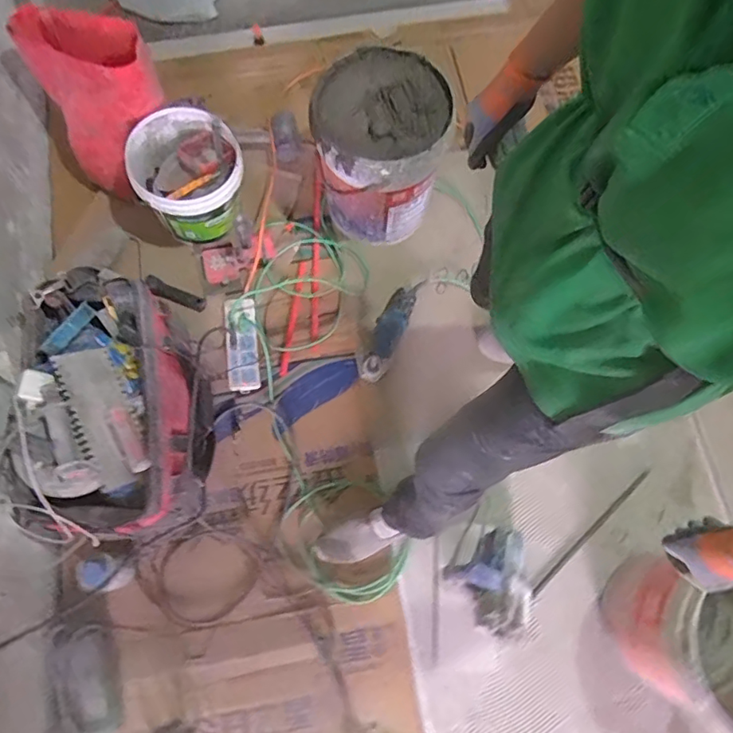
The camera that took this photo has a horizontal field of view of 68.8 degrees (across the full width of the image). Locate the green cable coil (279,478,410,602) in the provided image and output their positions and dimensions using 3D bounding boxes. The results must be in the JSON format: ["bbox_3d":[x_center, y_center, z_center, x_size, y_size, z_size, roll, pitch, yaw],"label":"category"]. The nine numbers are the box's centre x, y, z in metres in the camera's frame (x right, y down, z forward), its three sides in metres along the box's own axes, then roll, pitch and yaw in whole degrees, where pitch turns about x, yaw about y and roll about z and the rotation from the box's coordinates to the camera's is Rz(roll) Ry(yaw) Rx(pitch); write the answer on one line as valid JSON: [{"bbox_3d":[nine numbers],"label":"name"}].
[{"bbox_3d":[-0.044,0.390,1.231,0.288,0.024,0.249,36,76,9],"label":"green cable coil"}]

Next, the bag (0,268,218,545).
[{"bbox_3d":[-0.537,0.078,1.151,0.355,0.328,0.548,-9,74,-4],"label":"bag"}]

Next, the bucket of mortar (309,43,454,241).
[{"bbox_3d":[0.030,-0.504,1.268,0.278,0.343,0.286,0,73,-1],"label":"bucket of mortar"}]

